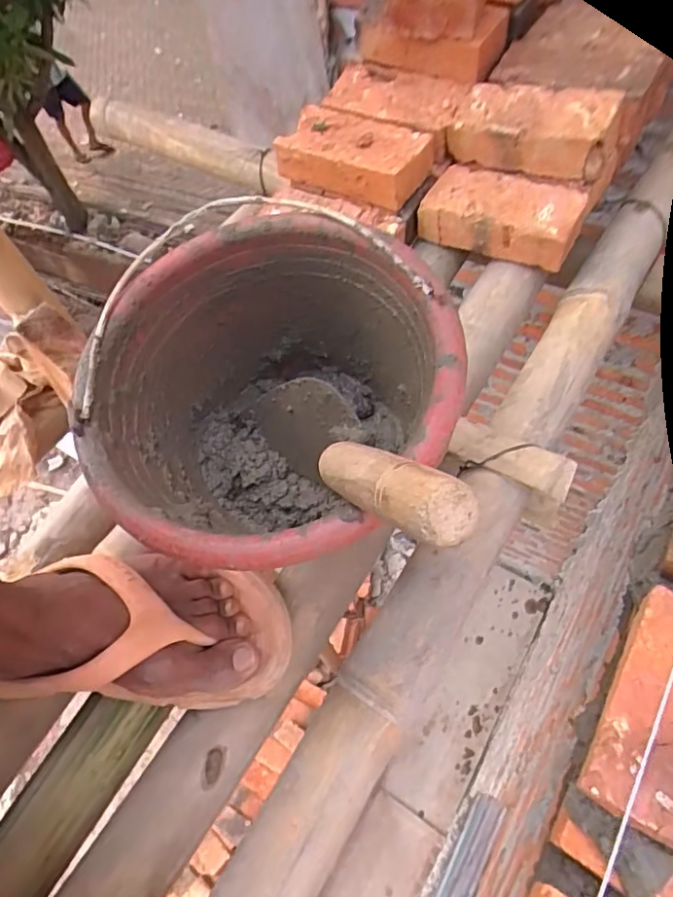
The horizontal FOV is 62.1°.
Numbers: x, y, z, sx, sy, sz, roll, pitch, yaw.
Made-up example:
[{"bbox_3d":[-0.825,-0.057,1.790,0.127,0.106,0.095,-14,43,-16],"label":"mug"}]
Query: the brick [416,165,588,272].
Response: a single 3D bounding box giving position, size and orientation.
[{"bbox_3d":[0.171,-0.238,0.578,0.156,0.044,0.079,21,63,22],"label":"brick"}]

